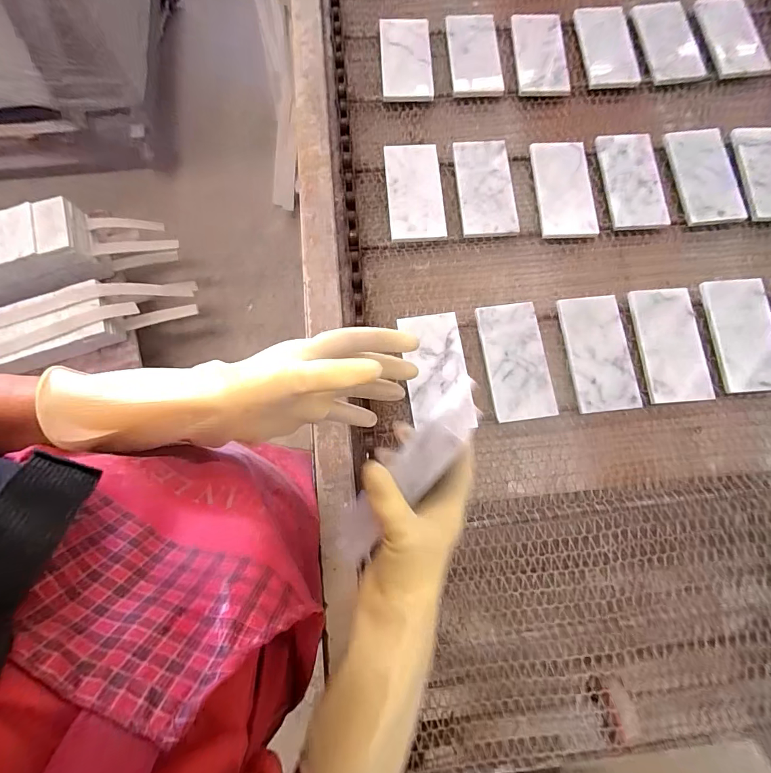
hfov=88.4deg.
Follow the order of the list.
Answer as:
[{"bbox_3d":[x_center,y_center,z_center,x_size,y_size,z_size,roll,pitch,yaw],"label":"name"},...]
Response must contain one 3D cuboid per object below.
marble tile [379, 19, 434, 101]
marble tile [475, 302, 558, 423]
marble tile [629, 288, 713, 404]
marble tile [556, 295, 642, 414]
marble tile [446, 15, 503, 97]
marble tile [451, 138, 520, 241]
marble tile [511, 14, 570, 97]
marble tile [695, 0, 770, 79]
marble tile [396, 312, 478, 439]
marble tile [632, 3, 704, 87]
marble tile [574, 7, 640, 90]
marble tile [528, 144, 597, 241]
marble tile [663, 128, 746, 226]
[{"bbox_3d":[0.033,-0.532,0.643,0.080,0.010,0.157,0,75,-6],"label":"marble tile"},{"bbox_3d":[0.169,-0.035,0.515,0.077,0.005,0.154,-7,75,-2],"label":"marble tile"},{"bbox_3d":[0.377,-0.059,0.523,0.089,0.012,0.156,-4,75,-1],"label":"marble tile"},{"bbox_3d":[0.284,-0.046,0.530,0.083,0.014,0.157,-5,75,-1],"label":"marble tile"},{"bbox_3d":[0.143,-0.538,0.645,0.079,0.016,0.146,-4,83,10],"label":"marble tile"},{"bbox_3d":[0.145,-0.292,0.587,0.079,0.017,0.158,-3,73,-1],"label":"marble tile"},{"bbox_3d":[0.251,-0.544,0.647,0.081,0.013,0.153,-2,76,4],"label":"marble tile"},{"bbox_3d":[0.588,-0.597,0.674,0.085,0.013,0.157,-5,75,-1],"label":"marble tile"},{"bbox_3d":[0.065,-0.018,0.508,0.076,0.011,0.156,-8,75,-2],"label":"marble tile"},{"bbox_3d":[0.476,-0.583,0.673,0.093,0.015,0.166,-5,75,-1],"label":"marble tile"},{"bbox_3d":[0.370,-0.569,0.664,0.086,0.011,0.162,-2,75,-1],"label":"marble tile"},{"bbox_3d":[0.261,-0.293,0.589,0.077,0.017,0.158,0,75,0],"label":"marble tile"},{"bbox_3d":[0.476,-0.317,0.594,0.075,0.016,0.155,-4,75,-1],"label":"marble tile"}]

